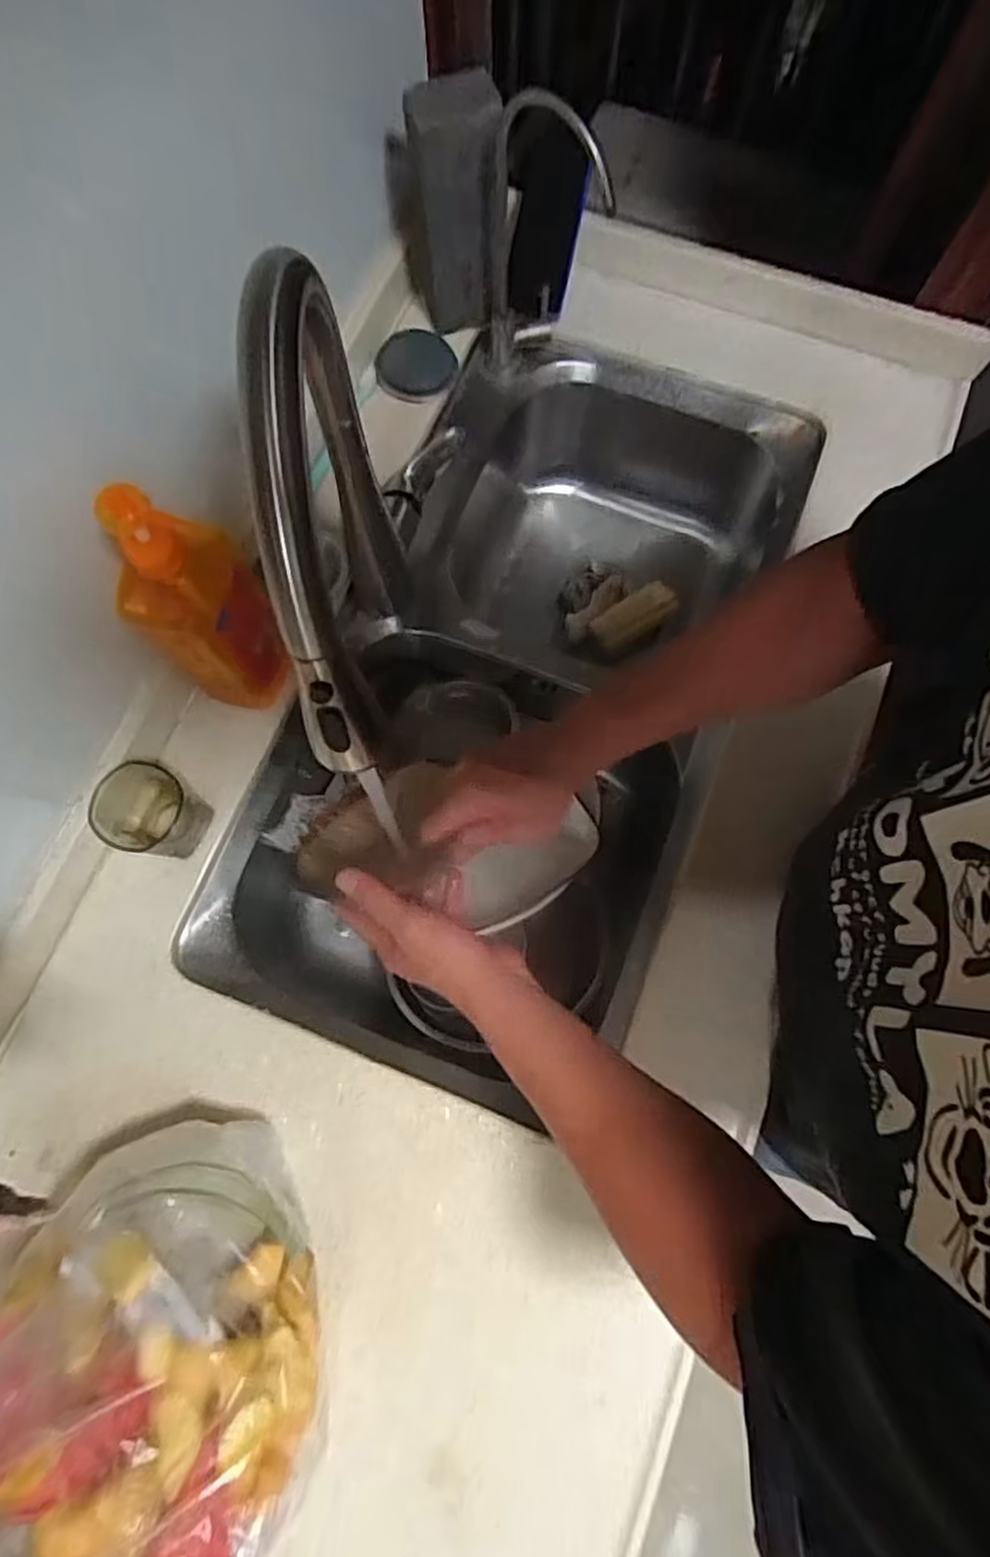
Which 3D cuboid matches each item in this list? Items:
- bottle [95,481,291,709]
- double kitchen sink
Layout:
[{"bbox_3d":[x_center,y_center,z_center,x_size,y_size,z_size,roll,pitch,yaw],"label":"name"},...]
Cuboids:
[{"bbox_3d":[-0.218,-0.126,0.553,0.062,0.253,0.096,42,80,10],"label":"bottle"},{"bbox_3d":[0.029,-0.085,0.759,0.399,0.279,0.761,21,77,6],"label":"double kitchen sink"}]

